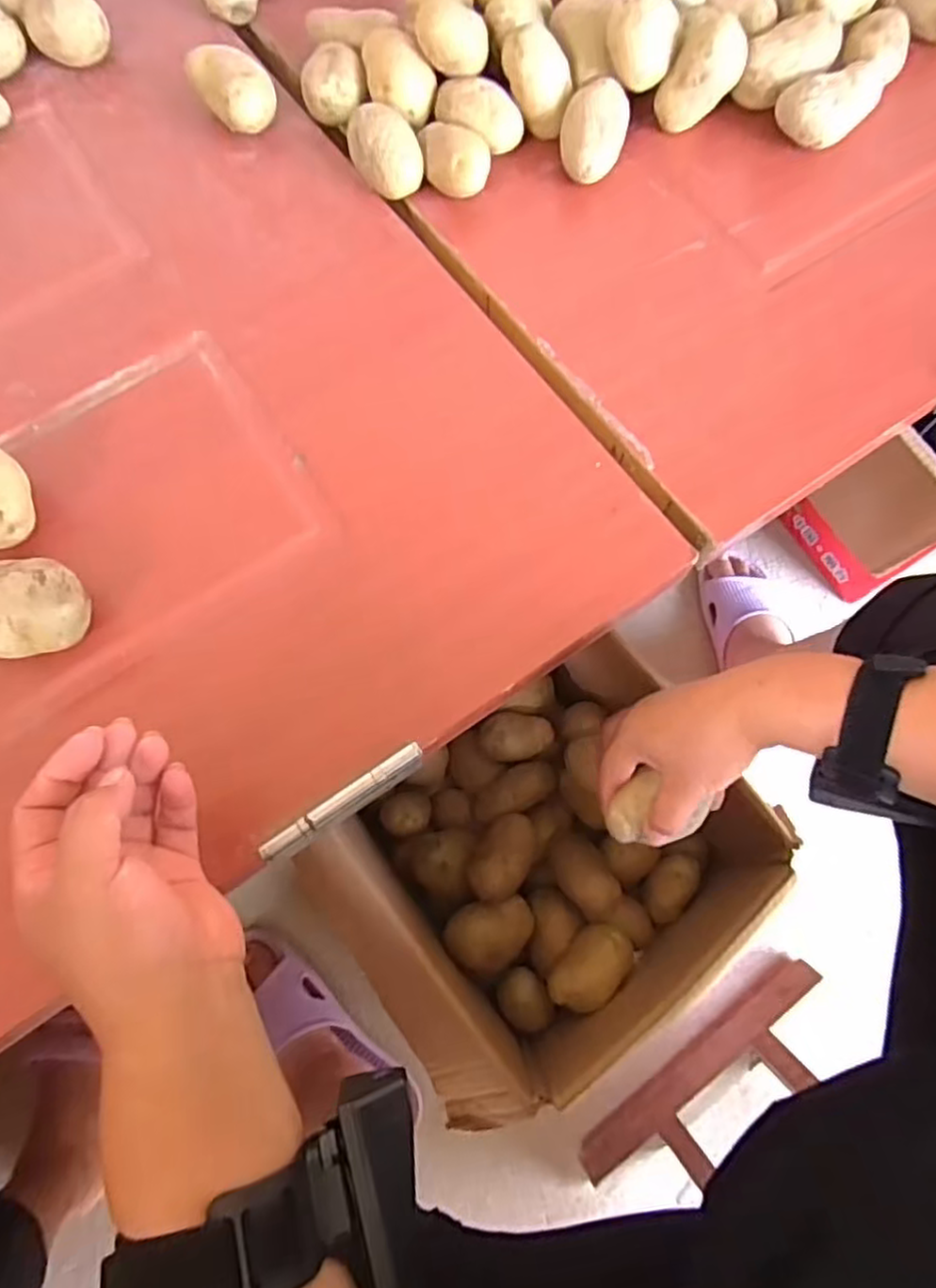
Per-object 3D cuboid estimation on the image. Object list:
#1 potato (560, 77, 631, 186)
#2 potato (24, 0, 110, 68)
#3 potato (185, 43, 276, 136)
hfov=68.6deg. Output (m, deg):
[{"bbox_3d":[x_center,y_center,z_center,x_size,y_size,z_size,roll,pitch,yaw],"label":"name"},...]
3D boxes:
[{"bbox_3d":[0.096,-0.391,0.531,0.048,0.044,0.066,10,74,3],"label":"potato"},{"bbox_3d":[-0.324,-0.499,0.558,0.058,0.049,0.047,-29,75,-8],"label":"potato"},{"bbox_3d":[-0.181,-0.430,0.539,0.045,0.041,0.070,-38,77,-10],"label":"potato"}]

